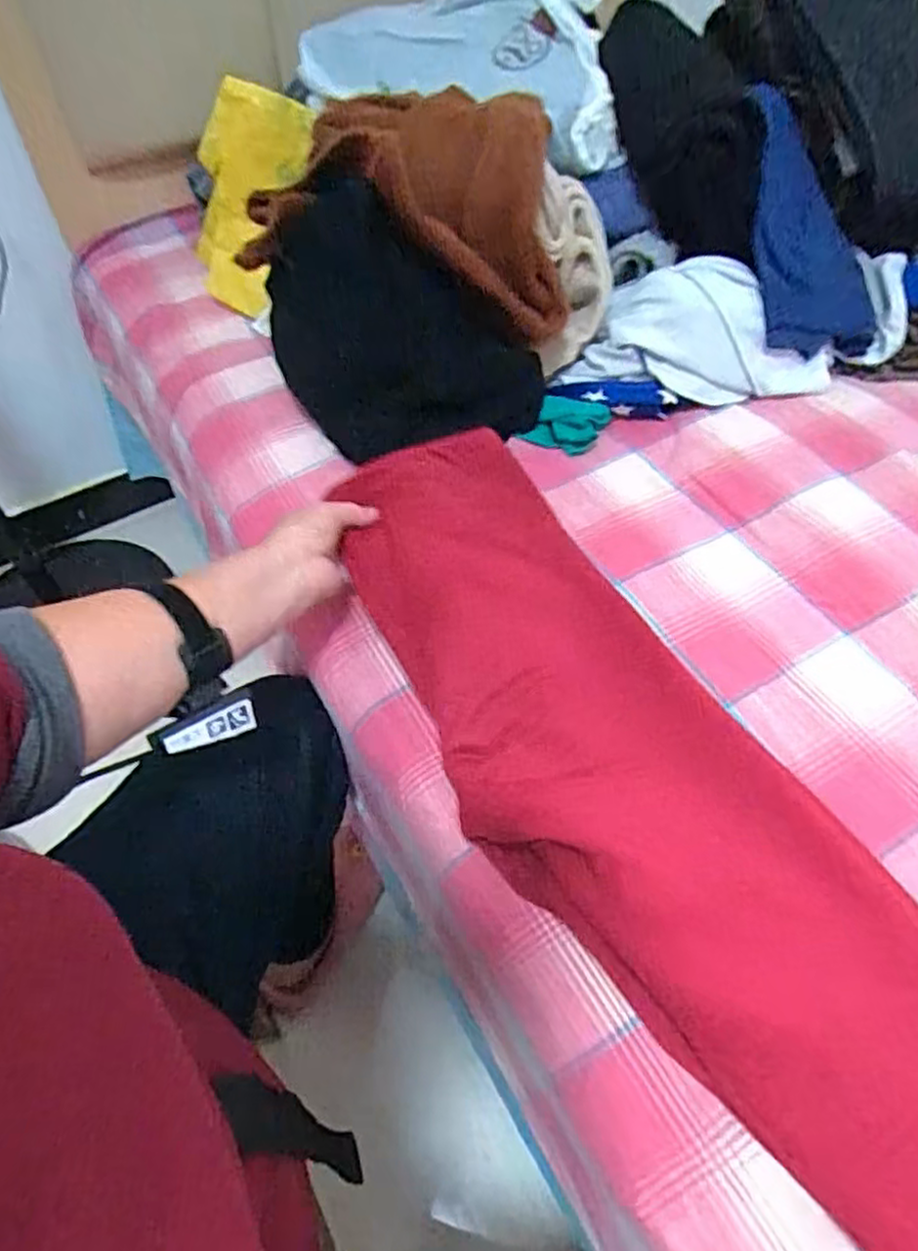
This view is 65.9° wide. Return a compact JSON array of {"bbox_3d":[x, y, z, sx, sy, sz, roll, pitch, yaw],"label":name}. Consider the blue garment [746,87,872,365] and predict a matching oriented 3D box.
[{"bbox_3d":[0.349,-0.408,0.725,0.123,0.284,0.044,-25,13,-16],"label":"blue garment"}]

